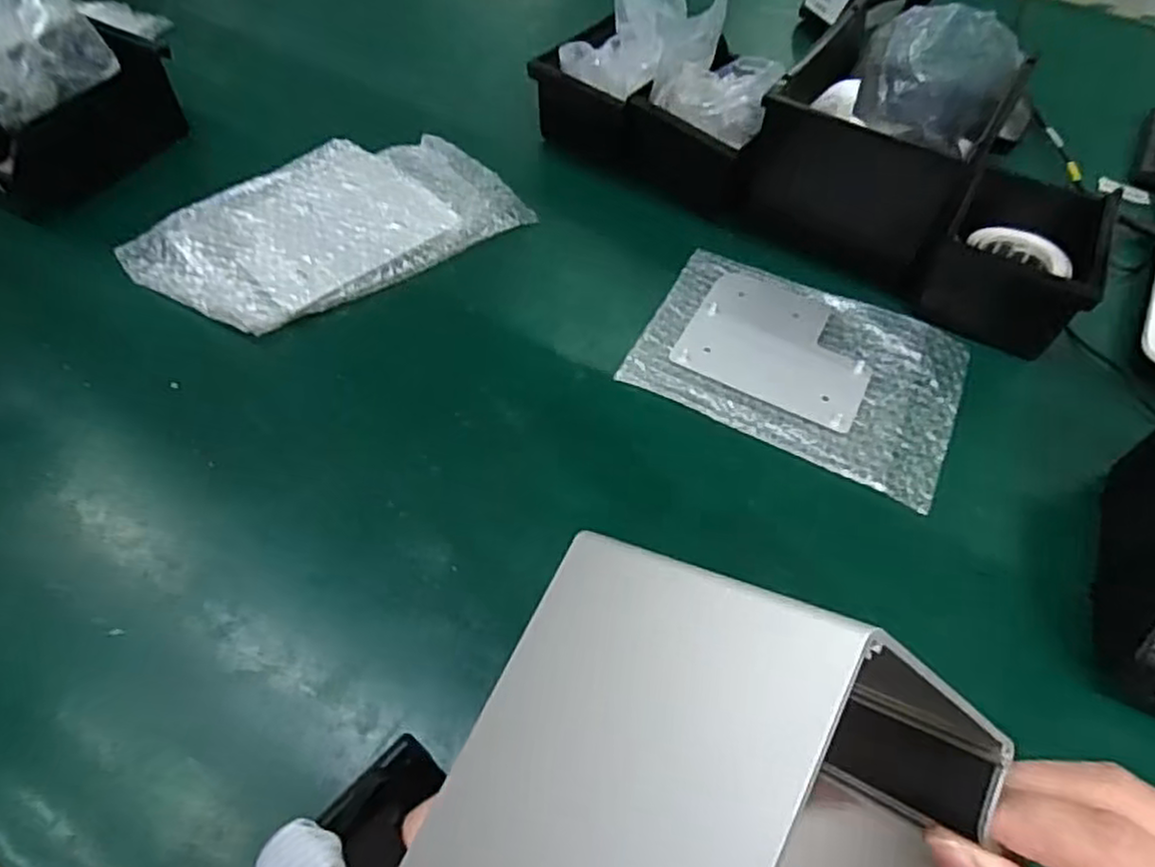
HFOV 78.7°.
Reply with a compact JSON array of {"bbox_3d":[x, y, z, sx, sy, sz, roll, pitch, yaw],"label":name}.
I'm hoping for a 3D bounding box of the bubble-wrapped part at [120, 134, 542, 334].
[{"bbox_3d":[-0.204,-0.171,0.584,0.281,0.025,0.172,-33,63,-22],"label":"bubble-wrapped part"}]

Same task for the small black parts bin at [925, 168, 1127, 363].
[{"bbox_3d":[0.326,-0.130,0.525,0.104,0.069,0.125,28,59,18],"label":"small black parts bin"}]

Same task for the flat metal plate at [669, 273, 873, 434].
[{"bbox_3d":[0.150,-0.067,0.522,0.134,0.004,0.112,25,60,15],"label":"flat metal plate"}]

